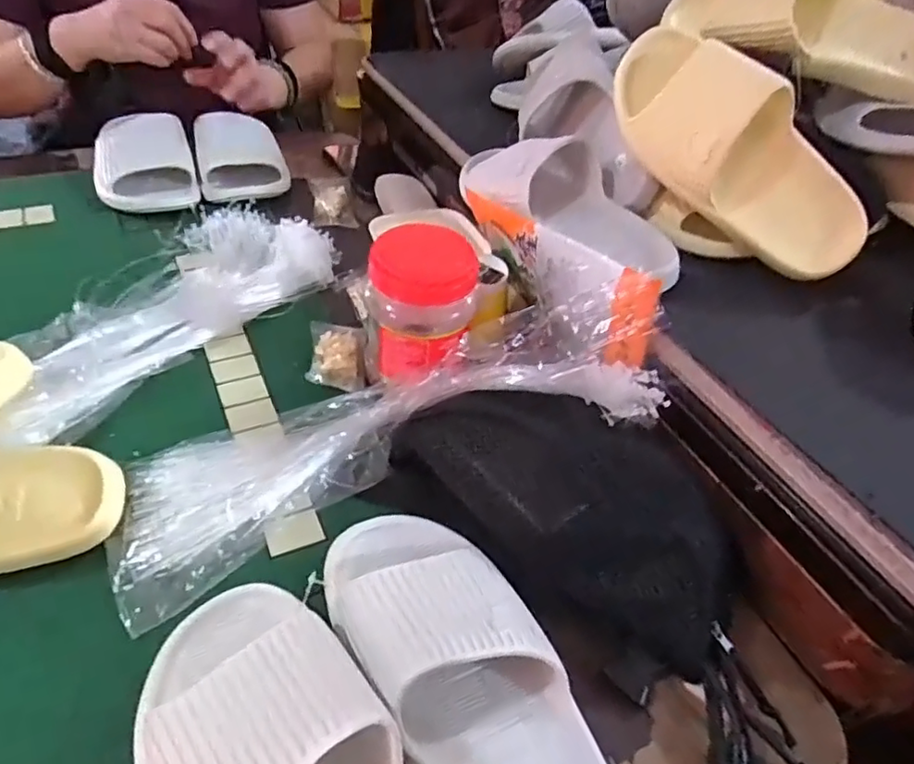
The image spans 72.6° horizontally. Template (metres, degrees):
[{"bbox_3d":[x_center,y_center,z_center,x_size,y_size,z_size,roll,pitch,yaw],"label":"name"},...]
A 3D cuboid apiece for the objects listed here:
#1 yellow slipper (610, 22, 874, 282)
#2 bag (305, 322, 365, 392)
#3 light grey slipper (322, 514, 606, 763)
[{"bbox_3d":[0.238,-0.192,0.522,0.253,0.108,0.074,43,48,-2],"label":"yellow slipper"},{"bbox_3d":[-0.110,-0.025,0.573,0.049,0.019,0.092,-1,43,-8],"label":"bag"},{"bbox_3d":[0.015,0.172,0.339,0.108,0.057,0.276,-19,48,-25],"label":"light grey slipper"}]

